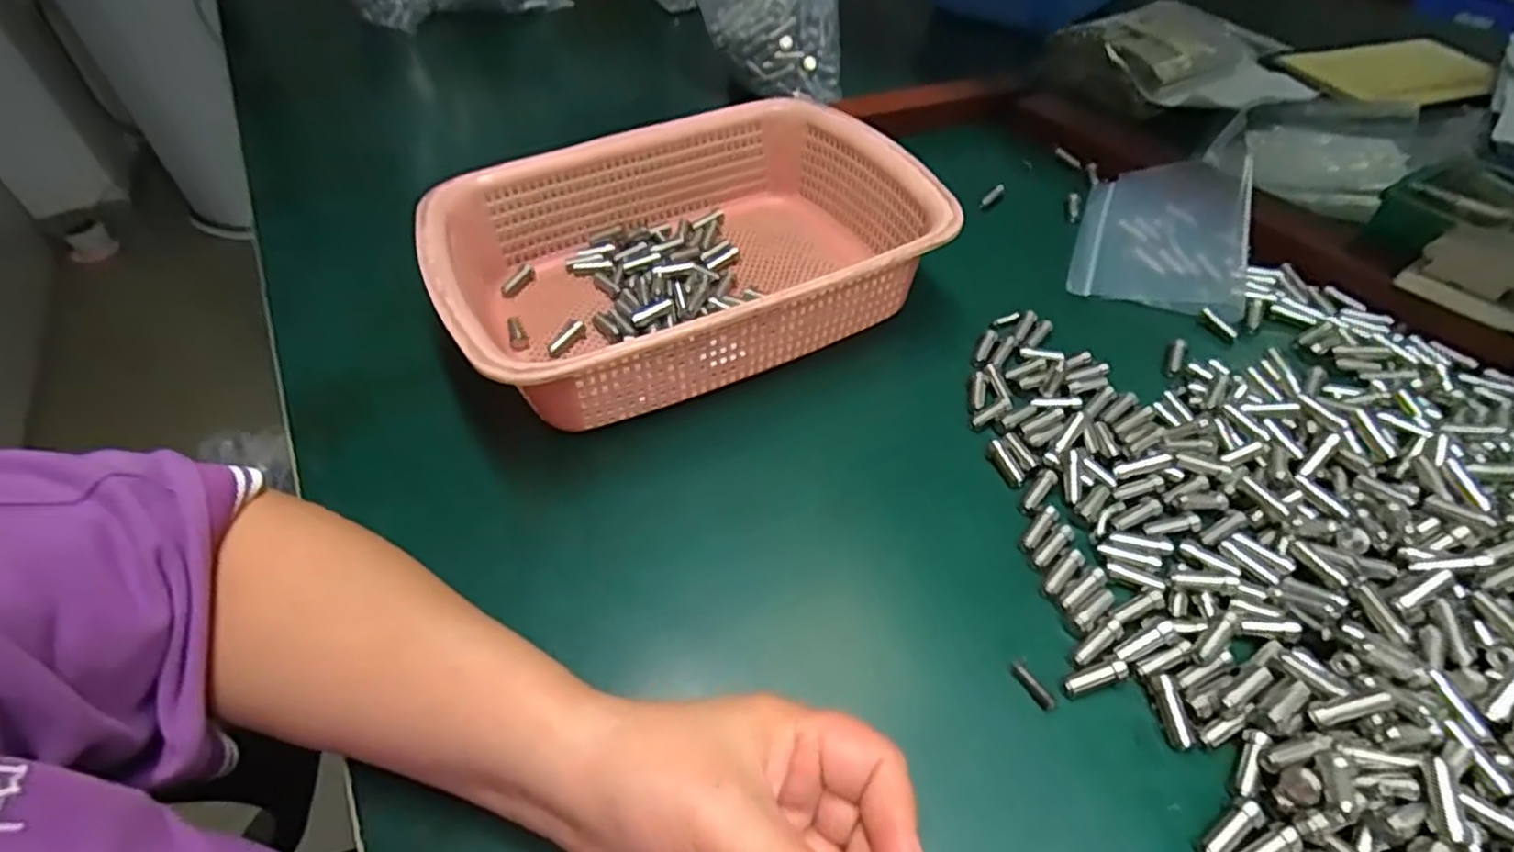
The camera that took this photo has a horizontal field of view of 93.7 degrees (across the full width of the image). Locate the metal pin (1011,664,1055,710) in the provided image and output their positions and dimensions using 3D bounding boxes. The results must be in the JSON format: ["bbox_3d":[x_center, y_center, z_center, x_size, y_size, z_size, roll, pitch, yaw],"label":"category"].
[{"bbox_3d":[0.115,0.109,0.297,0.005,0.004,0.021,-28,51,-22],"label":"metal pin"}]

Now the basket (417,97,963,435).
[{"bbox_3d":[-0.044,-0.107,0.453,0.294,0.078,0.218,-23,50,-18],"label":"basket"}]

